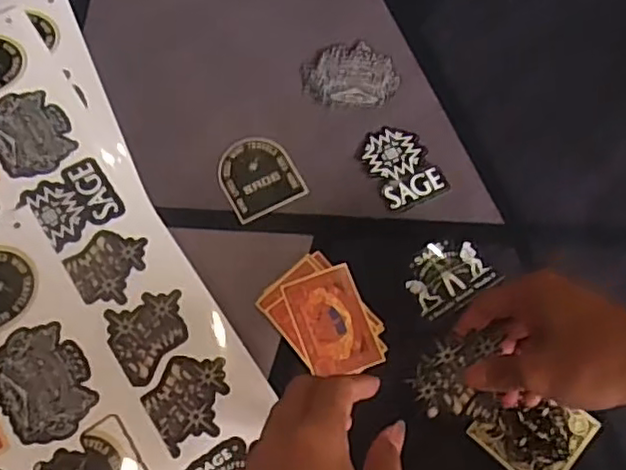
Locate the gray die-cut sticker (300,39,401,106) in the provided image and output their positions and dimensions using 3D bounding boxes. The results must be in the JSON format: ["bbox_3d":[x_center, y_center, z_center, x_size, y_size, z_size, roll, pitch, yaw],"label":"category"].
[{"bbox_3d":[0.033,-0.141,0.560,0.082,0.004,0.062,1,68,0],"label":"gray die-cut sticker"}]

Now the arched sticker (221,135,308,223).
[{"bbox_3d":[-0.046,-0.050,0.525,0.060,0.004,0.067,-26,70,-10],"label":"arched sticker"}]

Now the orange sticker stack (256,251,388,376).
[{"bbox_3d":[0.010,0.062,0.475,0.067,0.004,0.093,-34,72,-13],"label":"orange sticker stack"}]

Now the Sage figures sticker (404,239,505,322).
[{"bbox_3d":[0.103,0.030,0.491,0.065,0.004,0.052,-26,70,-10],"label":"Sage figures sticker"}]

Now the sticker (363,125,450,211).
[{"bbox_3d":[0.073,-0.058,0.526,0.054,0.004,0.072,-23,69,-9],"label":"sticker"}]

